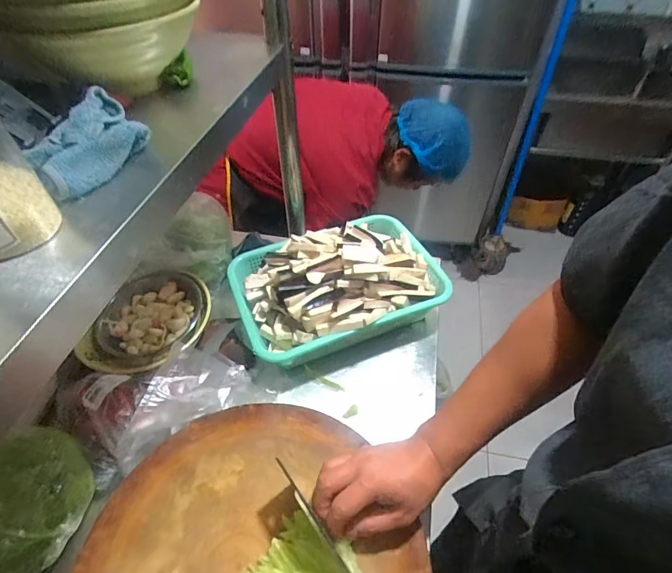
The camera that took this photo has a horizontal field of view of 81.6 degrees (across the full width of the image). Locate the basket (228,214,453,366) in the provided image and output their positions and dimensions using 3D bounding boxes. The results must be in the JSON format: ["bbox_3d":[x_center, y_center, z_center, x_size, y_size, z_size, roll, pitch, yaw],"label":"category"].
[{"bbox_3d":[0.003,-0.016,0.662,0.335,0.132,0.227,-17,51,-13],"label":"basket"}]

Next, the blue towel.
[{"bbox_3d":[-0.210,-0.122,0.331,0.055,0.039,0.105,17,51,16],"label":"blue towel"}]

